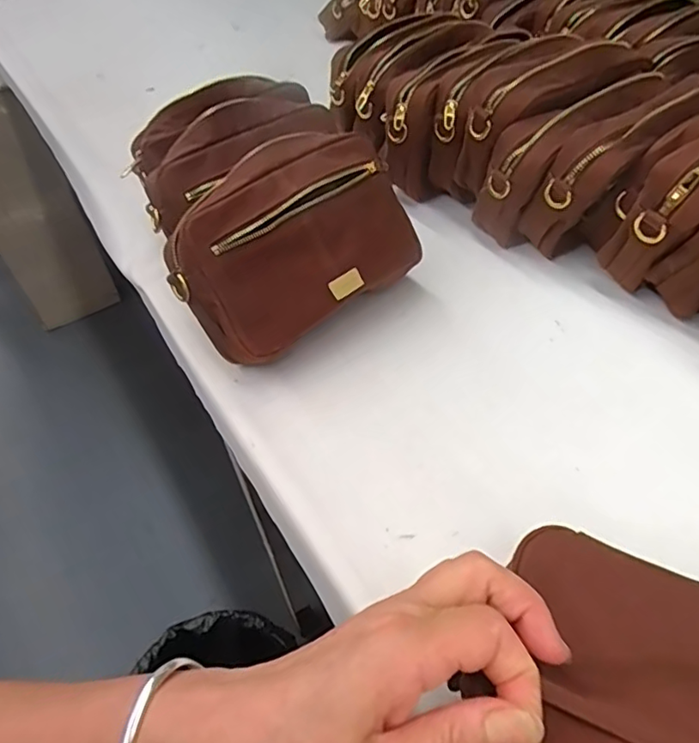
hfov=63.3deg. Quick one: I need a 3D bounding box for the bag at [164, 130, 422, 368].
[{"bbox_3d":[-0.043,-0.102,0.438,0.190,0.141,0.055,-30,12,-18],"label":"bag"}]

